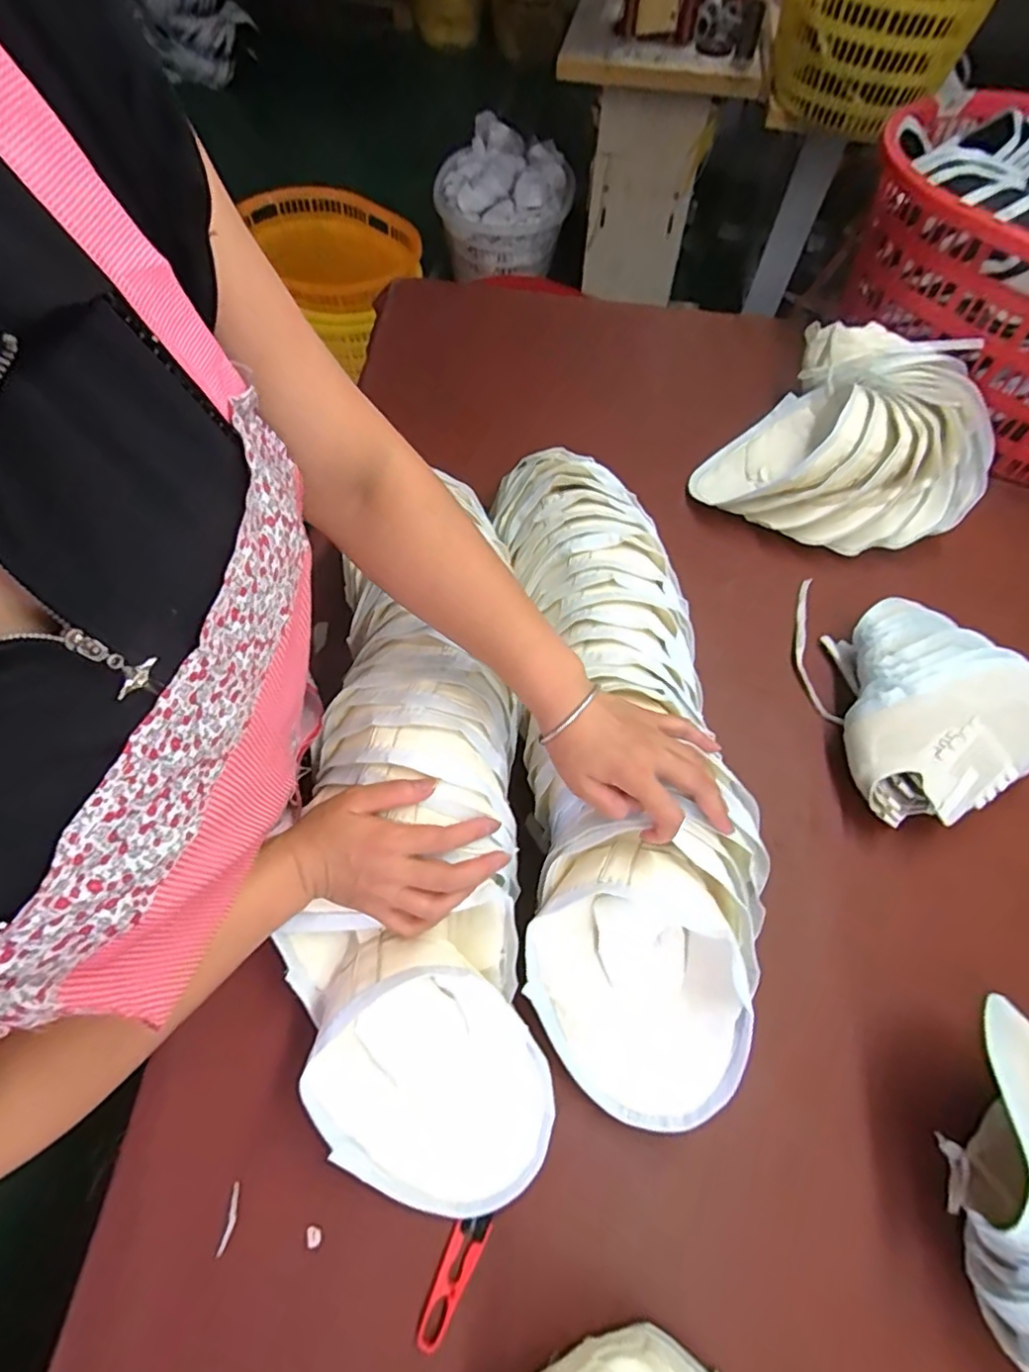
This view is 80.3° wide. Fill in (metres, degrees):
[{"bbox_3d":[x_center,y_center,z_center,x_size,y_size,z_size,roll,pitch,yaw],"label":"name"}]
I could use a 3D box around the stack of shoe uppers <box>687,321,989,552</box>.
[{"bbox_3d":[0.456,-0.333,0.834,0.328,0.166,0.272,26,63,11],"label":"stack of shoe uppers"}]

